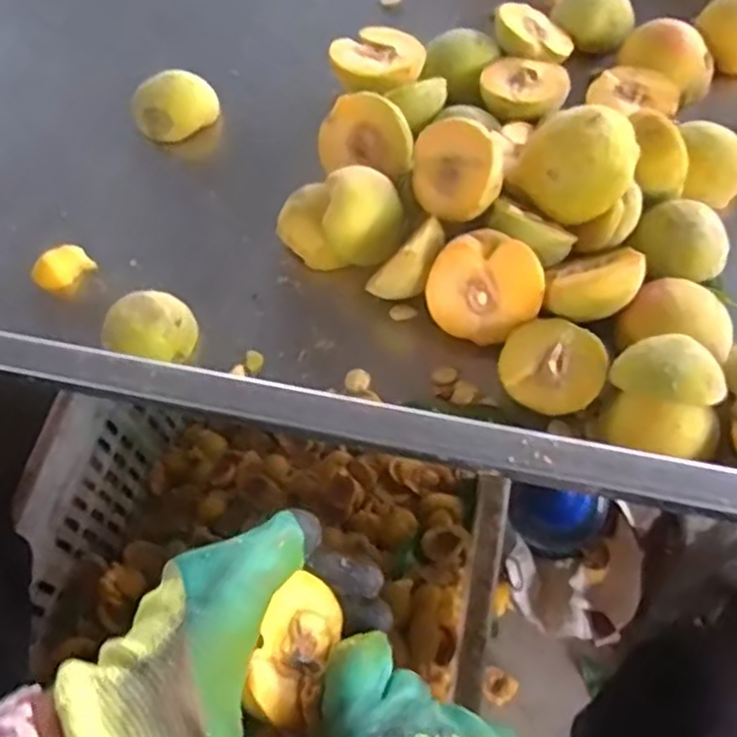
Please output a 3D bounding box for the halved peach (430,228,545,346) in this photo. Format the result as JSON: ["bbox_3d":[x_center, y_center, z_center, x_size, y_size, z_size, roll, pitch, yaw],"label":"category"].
[{"bbox_3d":[0.069,-0.051,0.440,0.063,0.064,0.039,25,26,-4],"label":"halved peach"}]

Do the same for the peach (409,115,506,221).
[{"bbox_3d":[0.057,-0.119,0.448,0.055,0.057,0.030,14,18,34],"label":"peach"}]

